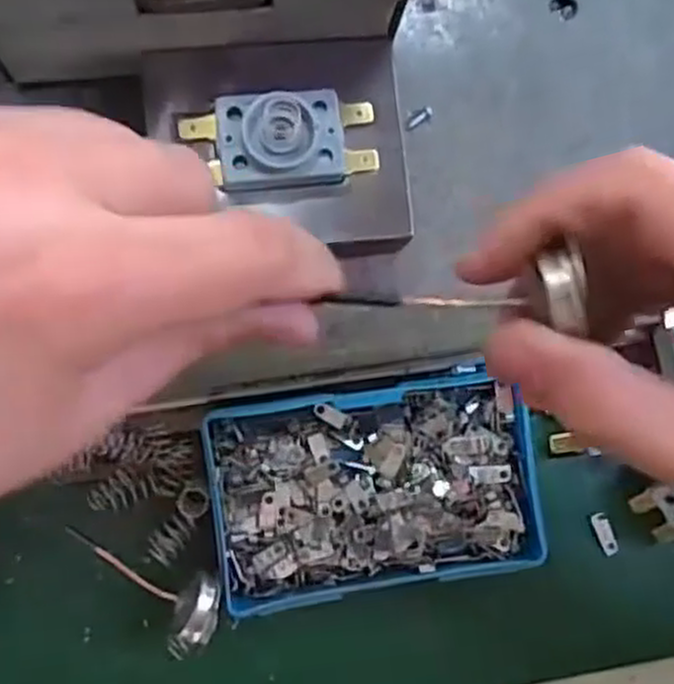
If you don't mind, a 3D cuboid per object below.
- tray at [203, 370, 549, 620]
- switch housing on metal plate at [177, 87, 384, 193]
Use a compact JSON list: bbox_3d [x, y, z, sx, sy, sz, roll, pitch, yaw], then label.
[{"bbox_3d":[0.014,0.053,0.286,0.113,0.022,0.070,-8,88,-8],"label":"tray"},{"bbox_3d":[-0.017,-0.062,0.245,0.058,0.013,0.028,-7,88,-8],"label":"switch housing on metal plate"}]

